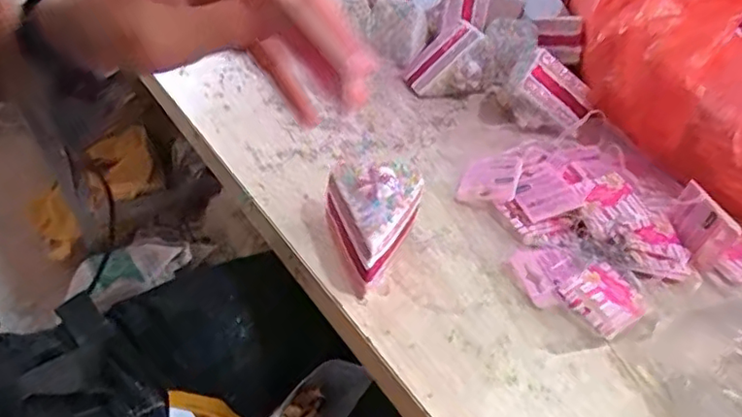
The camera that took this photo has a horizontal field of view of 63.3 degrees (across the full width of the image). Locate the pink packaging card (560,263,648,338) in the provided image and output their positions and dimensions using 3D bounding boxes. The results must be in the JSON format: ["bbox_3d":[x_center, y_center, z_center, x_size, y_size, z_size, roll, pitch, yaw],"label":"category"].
[{"bbox_3d":[0.158,0.059,0.401,0.058,0.009,0.045,-21,50,-37],"label":"pink packaging card"}]

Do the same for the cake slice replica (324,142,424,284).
[{"bbox_3d":[0.000,0.008,0.399,0.063,0.070,0.084,7,37,-2],"label":"cake slice replica"}]

